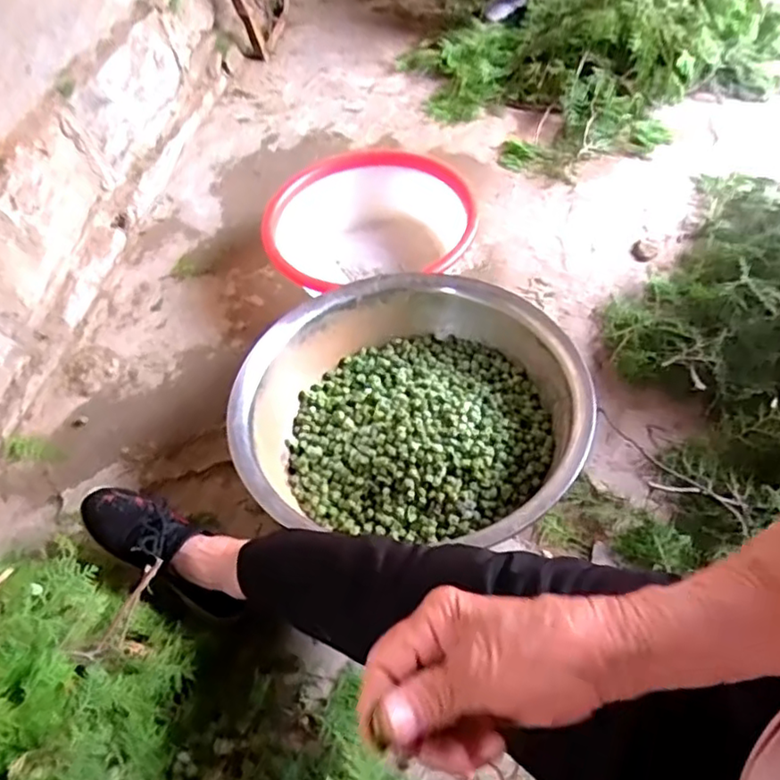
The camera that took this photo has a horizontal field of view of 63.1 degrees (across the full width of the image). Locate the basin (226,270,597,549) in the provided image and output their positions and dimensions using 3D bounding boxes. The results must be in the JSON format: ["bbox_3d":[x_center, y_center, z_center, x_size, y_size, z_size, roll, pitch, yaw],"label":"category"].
[{"bbox_3d":[0.029,0.024,0.864,0.430,0.140,0.403,-4,52,5],"label":"basin"}]

